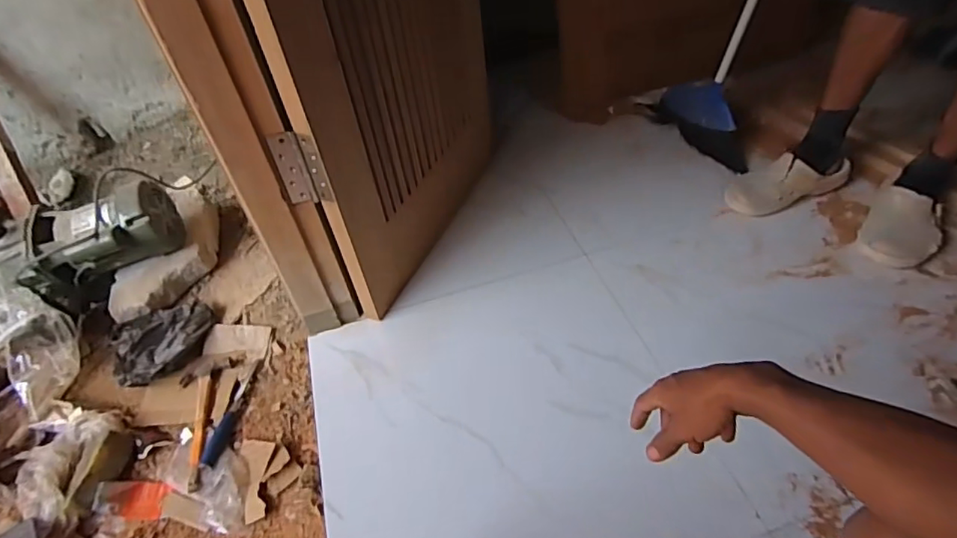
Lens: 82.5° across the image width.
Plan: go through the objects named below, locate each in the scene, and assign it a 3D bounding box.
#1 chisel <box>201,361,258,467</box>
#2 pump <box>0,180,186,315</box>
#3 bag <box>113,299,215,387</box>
[{"bbox_3d":[-0.458,0.260,1.005,0.035,0.024,0.220,-2,46,5],"label":"chisel"},{"bbox_3d":[-0.797,-0.050,1.160,0.313,0.193,0.160,-34,51,-24],"label":"pump"},{"bbox_3d":[-0.642,0.142,1.111,0.194,0.041,0.166,-22,47,-14],"label":"bag"}]

